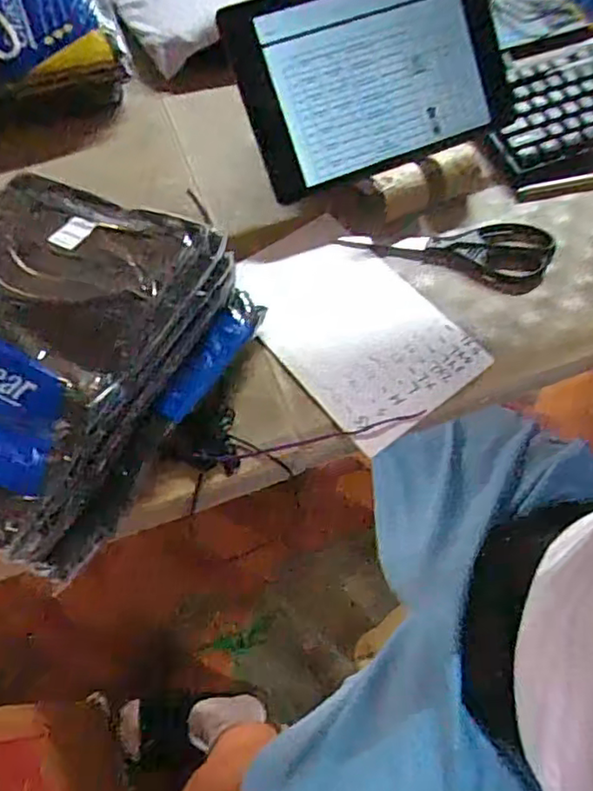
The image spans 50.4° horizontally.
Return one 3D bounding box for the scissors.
[{"bbox_3d":[0.140,-0.142,0.573,0.177,0.008,0.079,18,65,11],"label":"scissors"}]

